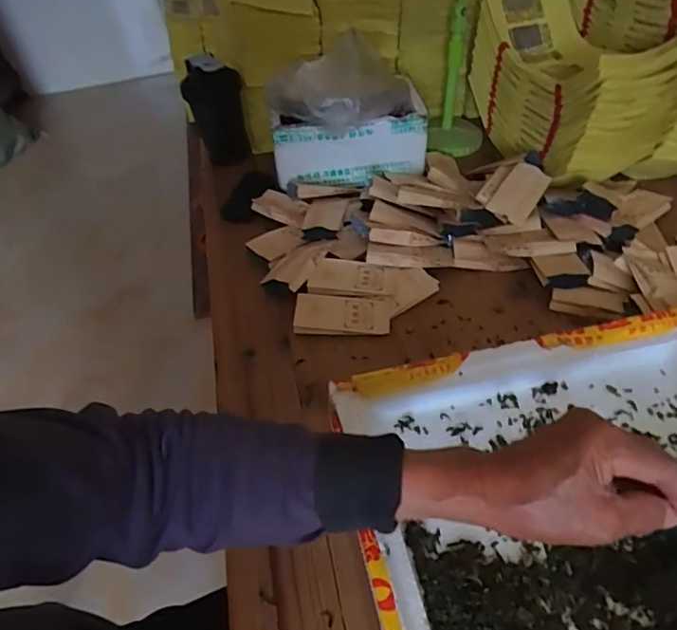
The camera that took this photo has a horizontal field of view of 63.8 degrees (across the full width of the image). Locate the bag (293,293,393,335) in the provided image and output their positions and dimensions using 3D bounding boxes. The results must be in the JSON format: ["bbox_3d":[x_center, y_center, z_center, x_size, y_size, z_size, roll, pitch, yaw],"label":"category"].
[{"bbox_3d":[0.004,0.000,0.625,0.106,0.007,0.051,3,58,-4],"label":"bag"}]

